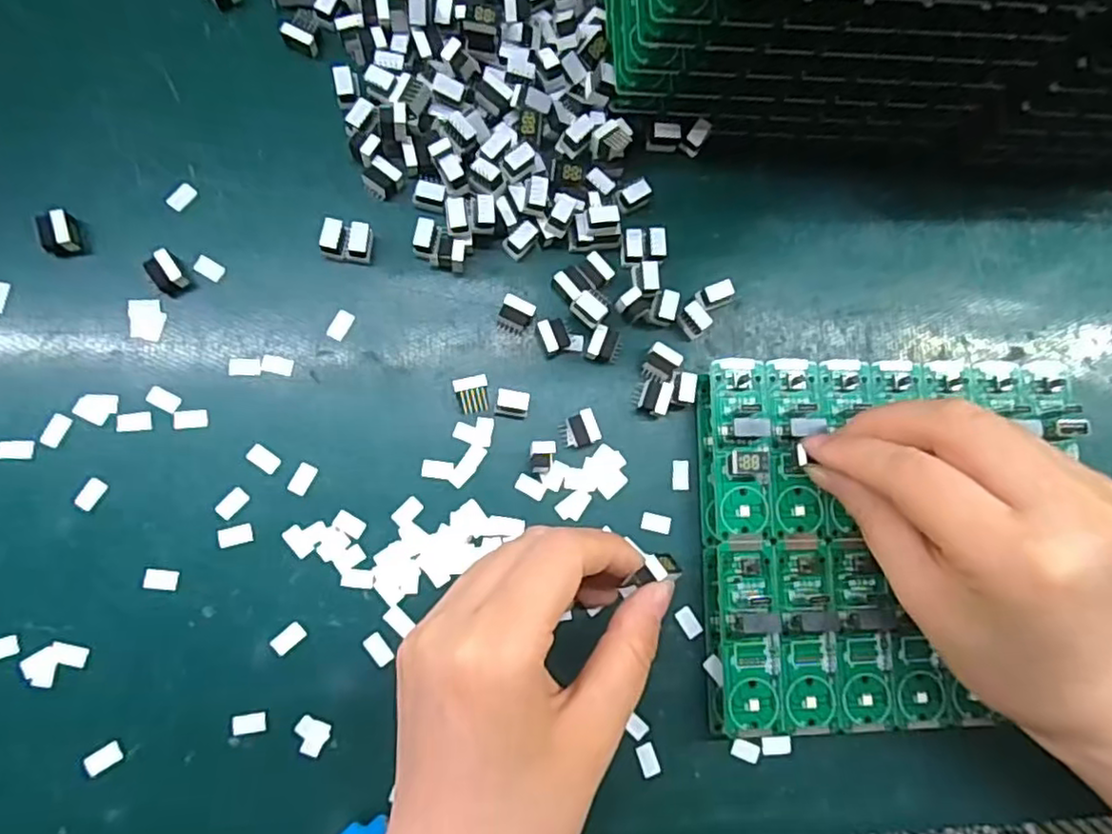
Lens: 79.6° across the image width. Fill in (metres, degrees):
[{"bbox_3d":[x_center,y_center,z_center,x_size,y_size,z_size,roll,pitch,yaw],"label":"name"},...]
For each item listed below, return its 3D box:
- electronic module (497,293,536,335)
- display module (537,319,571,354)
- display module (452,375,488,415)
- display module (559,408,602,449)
[{"bbox_3d":[-0.015,-0.040,0.260,0.012,0.009,0.012,23,81,-3],"label":"electronic module"},{"bbox_3d":[-0.001,-0.032,0.261,0.011,0.009,0.012,-21,86,-9],"label":"display module"},{"bbox_3d":[-0.032,-0.008,0.254,0.012,0.008,0.013,-9,84,-7],"label":"display module"},{"bbox_3d":[0.009,0.005,0.259,0.014,0.010,0.013,-18,85,-8],"label":"display module"}]

